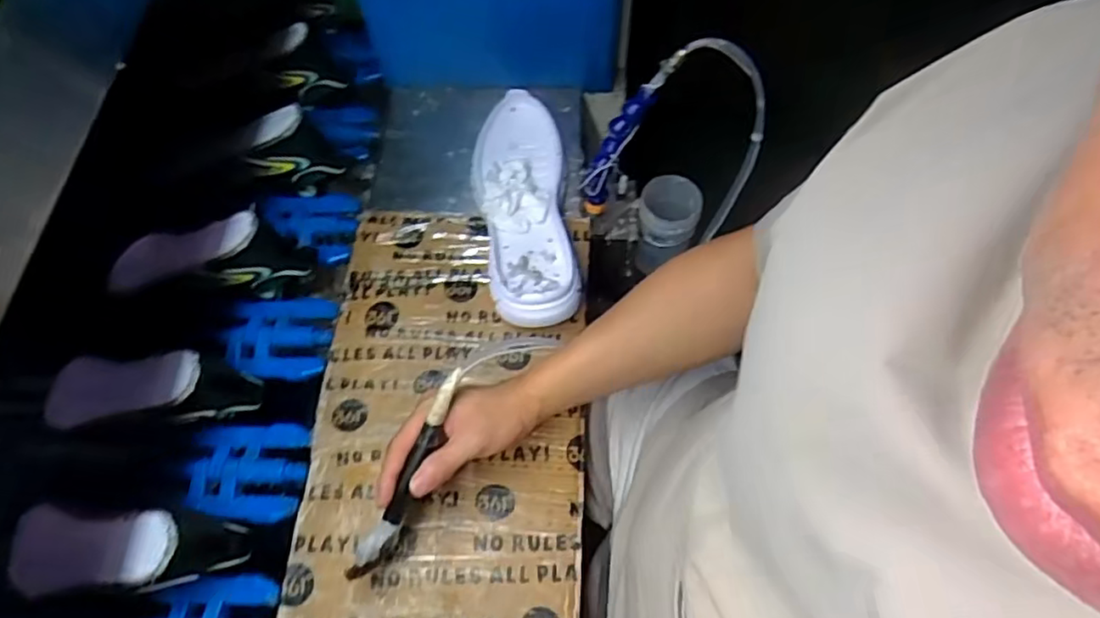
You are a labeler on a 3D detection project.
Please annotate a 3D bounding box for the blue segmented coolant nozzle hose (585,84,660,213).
[{"bbox_3d":[0.063,-0.157,0.647,0.029,0.151,0.021,-22,62,-37],"label":"blue segmented coolant nozzle hose"}]

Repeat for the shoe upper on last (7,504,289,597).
[{"bbox_3d":[-0.354,0.212,0.566,0.209,0.105,0.070,-10,62,17],"label":"shoe upper on last"}]

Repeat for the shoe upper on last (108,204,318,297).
[{"bbox_3d":[-0.357,-0.054,0.665,0.204,0.093,0.074,-6,62,-3],"label":"shoe upper on last"}]

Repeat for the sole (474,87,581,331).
[{"bbox_3d":[-0.029,-0.113,0.679,0.098,0.050,0.289,-6,62,-3],"label":"sole"}]

